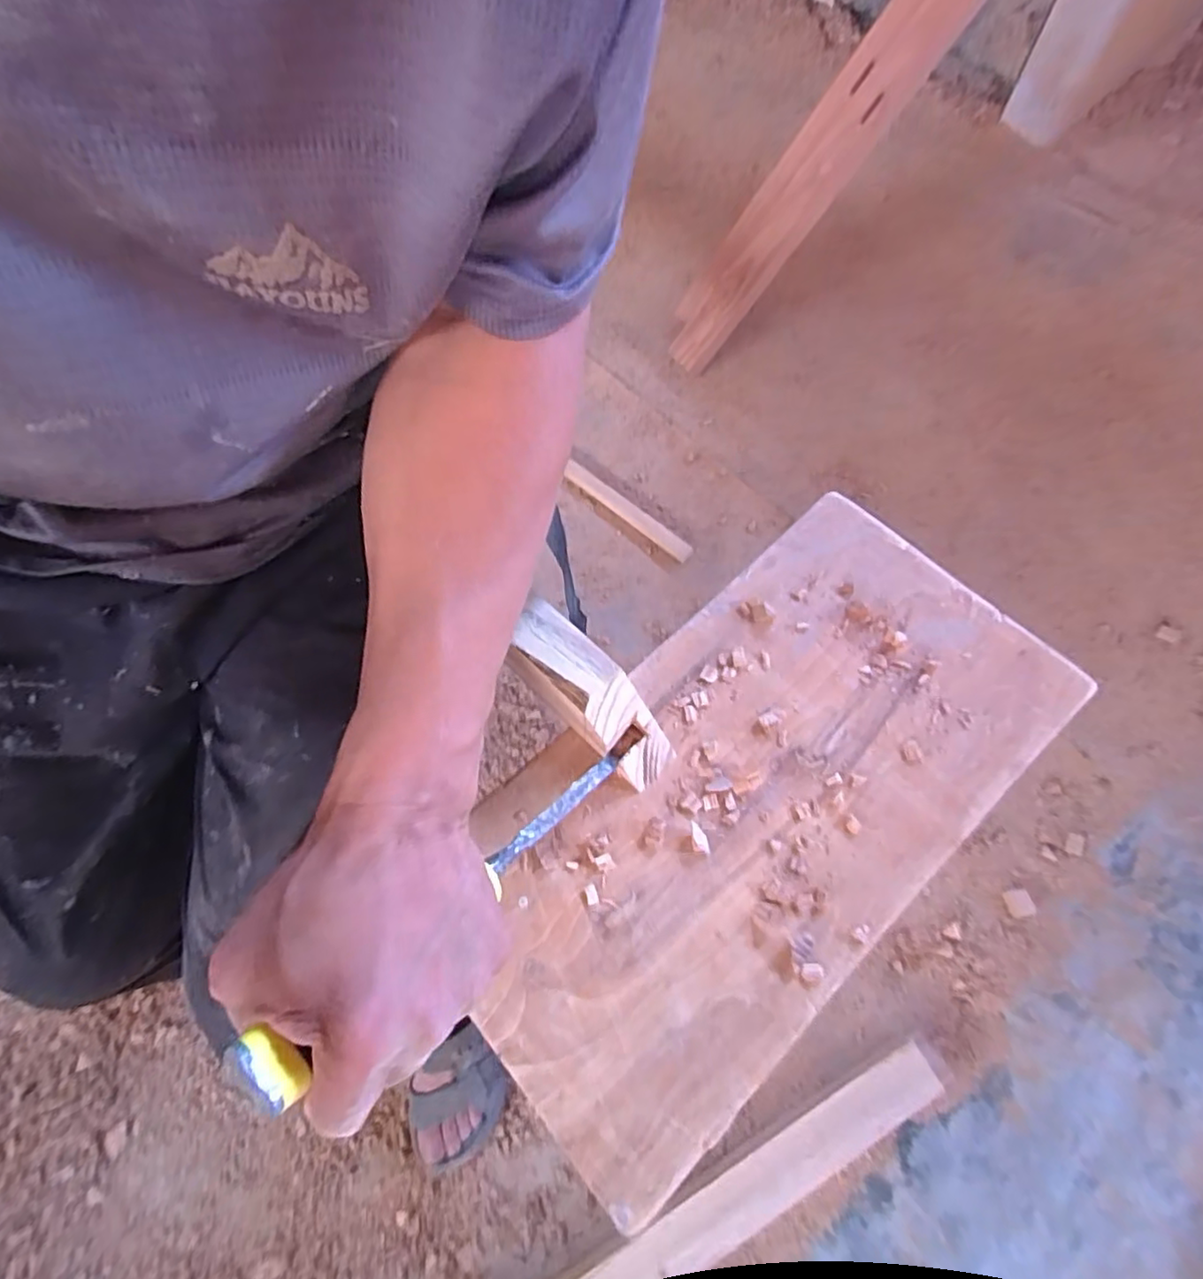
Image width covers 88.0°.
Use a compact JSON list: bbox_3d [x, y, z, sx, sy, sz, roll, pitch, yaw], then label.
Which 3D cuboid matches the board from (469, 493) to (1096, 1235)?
[{"bbox_3d":[0.102,0.094,0.419,0.437,0.023,0.233,-38,70,-16],"label":"board"}]

